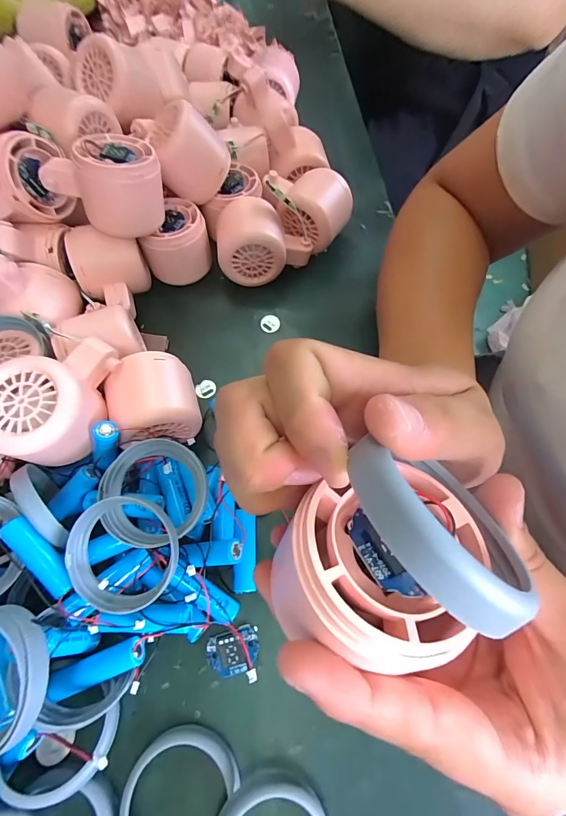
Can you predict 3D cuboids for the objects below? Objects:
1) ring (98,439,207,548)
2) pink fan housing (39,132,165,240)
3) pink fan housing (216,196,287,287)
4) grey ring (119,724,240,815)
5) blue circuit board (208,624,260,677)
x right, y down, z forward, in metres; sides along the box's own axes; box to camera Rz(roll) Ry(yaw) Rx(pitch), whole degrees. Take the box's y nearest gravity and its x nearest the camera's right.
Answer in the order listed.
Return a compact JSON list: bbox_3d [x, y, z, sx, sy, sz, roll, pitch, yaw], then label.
[{"bbox_3d":[-0.075,0.048,0.215,0.058,0.008,0.060,3,69,-8],"label":"ring"},{"bbox_3d":[-0.129,-0.161,0.277,0.079,0.064,0.055,-25,66,-12],"label":"pink fan housing"},{"bbox_3d":[-0.030,-0.148,0.321,0.057,0.050,0.053,-9,64,-5],"label":"pink fan housing"},{"bbox_3d":[-0.054,0.196,0.184,0.051,0.013,0.058,21,65,10],"label":"grey ring"},{"bbox_3d":[-0.029,0.141,0.213,0.029,0.006,0.022,-16,64,-8],"label":"blue circuit board"}]

